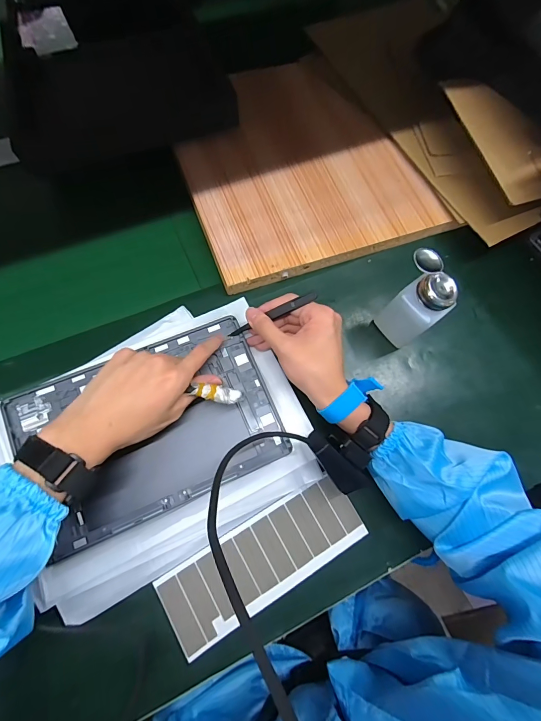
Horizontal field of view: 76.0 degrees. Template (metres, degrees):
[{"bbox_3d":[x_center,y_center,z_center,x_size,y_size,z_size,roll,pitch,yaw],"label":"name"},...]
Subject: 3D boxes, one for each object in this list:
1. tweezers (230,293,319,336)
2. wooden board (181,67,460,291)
[{"bbox_3d":[0.001,-0.048,0.369,0.109,0.010,0.010,-21,67,33],"label":"tweezers"},{"bbox_3d":[0.039,-0.292,0.506,0.326,0.017,0.343,-18,74,-10],"label":"wooden board"}]

